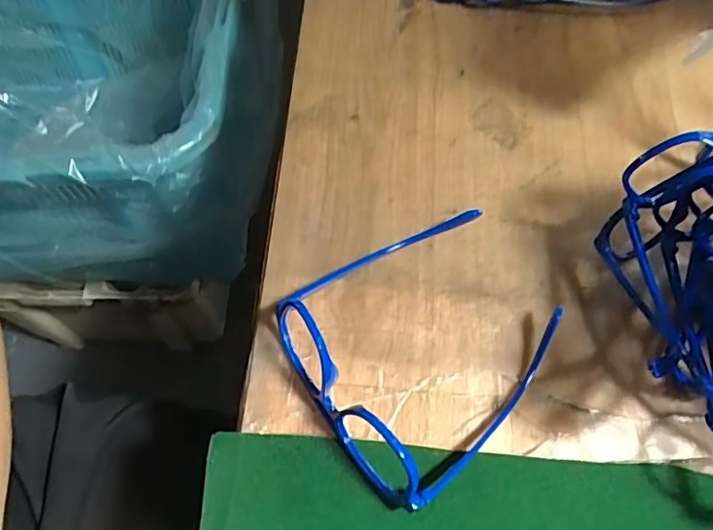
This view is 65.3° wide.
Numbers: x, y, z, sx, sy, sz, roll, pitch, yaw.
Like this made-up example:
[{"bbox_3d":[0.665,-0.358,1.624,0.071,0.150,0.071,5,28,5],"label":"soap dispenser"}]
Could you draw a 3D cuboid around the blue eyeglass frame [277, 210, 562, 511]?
[{"bbox_3d":[0.038,0.036,0.294,0.137,0.040,0.125,-33,67,-15],"label":"blue eyeglass frame"}]

